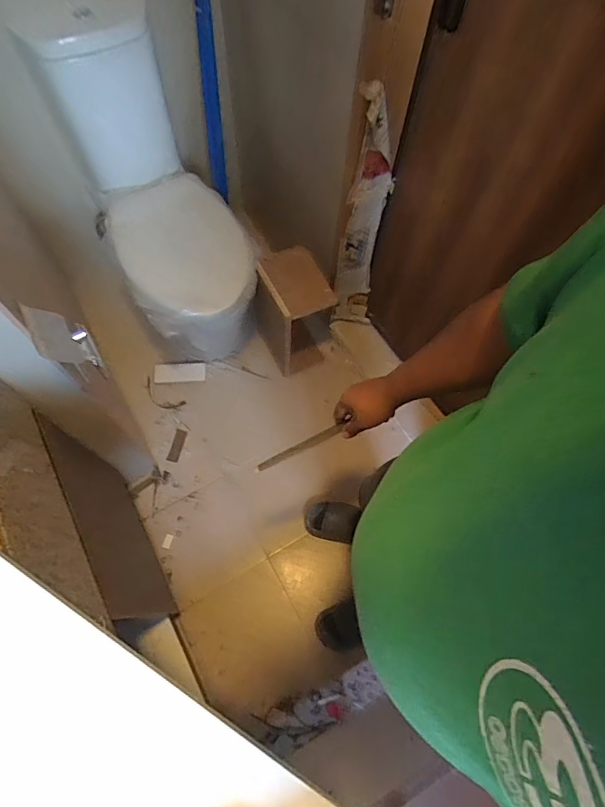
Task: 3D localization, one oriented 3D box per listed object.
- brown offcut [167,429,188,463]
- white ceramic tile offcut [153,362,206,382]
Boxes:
[{"bbox_3d":[-0.424,0.142,1.472,0.036,0.012,0.110,13,65,4],"label":"brown offcut"},{"bbox_3d":[-0.440,-0.113,1.560,0.177,0.016,0.077,-2,69,-13],"label":"white ceramic tile offcut"}]

